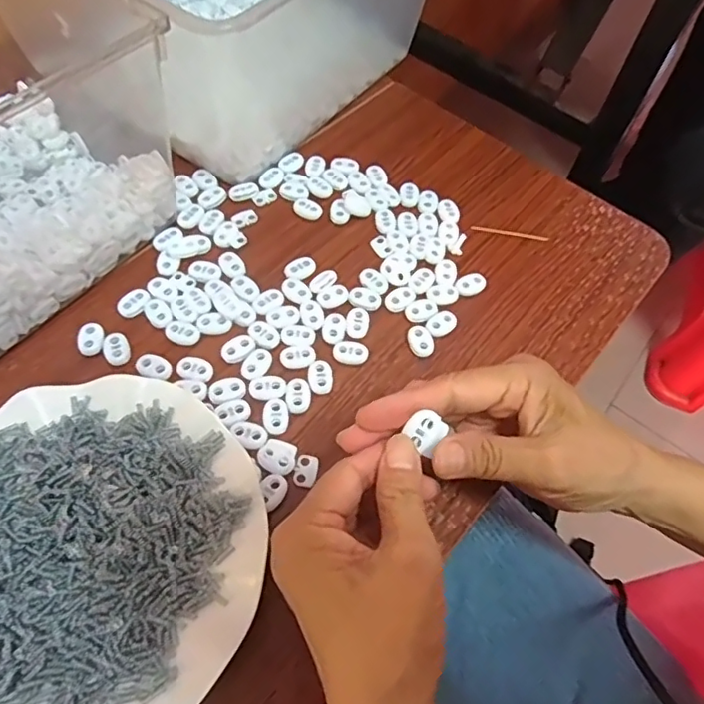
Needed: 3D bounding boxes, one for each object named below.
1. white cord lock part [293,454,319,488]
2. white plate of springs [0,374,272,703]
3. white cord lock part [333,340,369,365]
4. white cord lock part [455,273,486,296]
[{"bbox_3d":[-0.026,0.069,0.329,0.012,0.004,0.019,12,59,2],"label":"white cord lock part"},{"bbox_3d":[-0.138,0.099,0.286,0.182,0.024,0.180,2,60,-4],"label":"white plate of springs"},{"bbox_3d":[0.000,0.000,0.368,0.023,0.004,0.015,4,59,-2],"label":"white cord lock part"},{"bbox_3d":[0.085,-0.048,0.404,0.023,0.007,0.016,-25,65,-18],"label":"white cord lock part"}]

